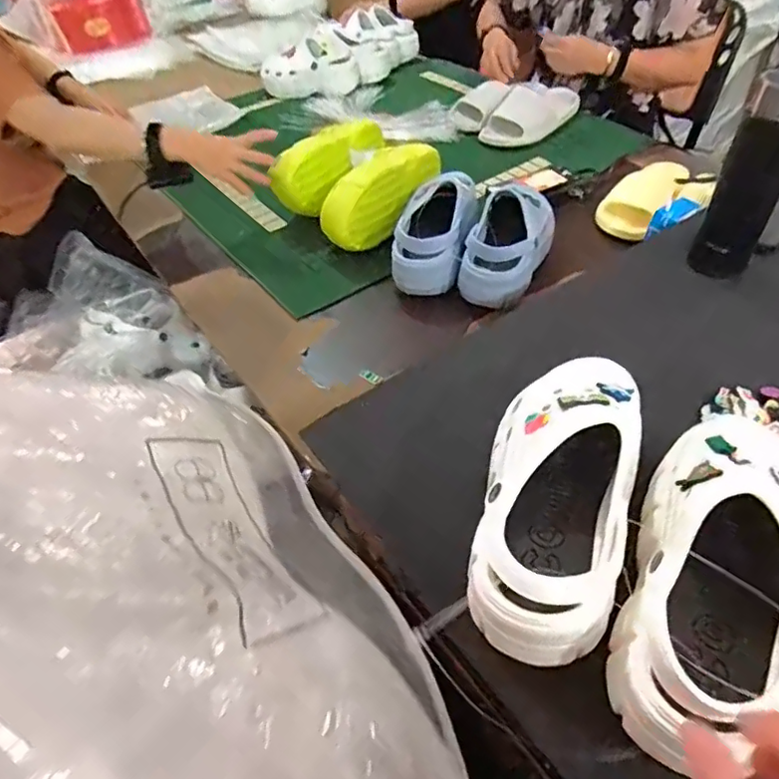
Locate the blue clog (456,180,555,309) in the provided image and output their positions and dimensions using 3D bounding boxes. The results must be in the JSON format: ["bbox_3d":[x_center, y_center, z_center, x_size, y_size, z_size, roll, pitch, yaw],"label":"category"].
[{"bbox_3d":[0.176,-0.219,0.829,0.097,0.084,0.204,16,50,20],"label":"blue clog"}]

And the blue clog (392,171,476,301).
[{"bbox_3d":[0.074,-0.239,0.862,0.103,0.080,0.236,13,68,17],"label":"blue clog"}]

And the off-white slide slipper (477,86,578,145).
[{"bbox_3d":[0.302,-0.578,1.201,0.223,0.069,0.102,-35,53,-25],"label":"off-white slide slipper"}]

